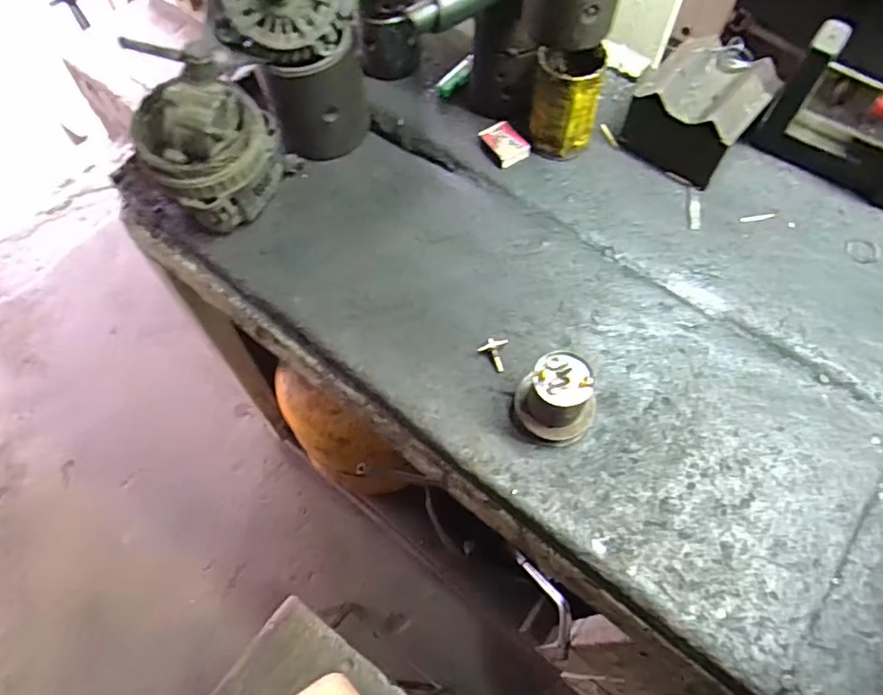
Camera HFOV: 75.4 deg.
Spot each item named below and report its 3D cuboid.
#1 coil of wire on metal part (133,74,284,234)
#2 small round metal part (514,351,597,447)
[{"bbox_3d":[-0.248,-0.218,0.619,0.131,0.170,0.123,-1,62,2],"label":"coil of wire on metal part"},{"bbox_3d":[0.103,0.044,0.515,0.071,0.081,0.067,38,70,20],"label":"small round metal part"}]

